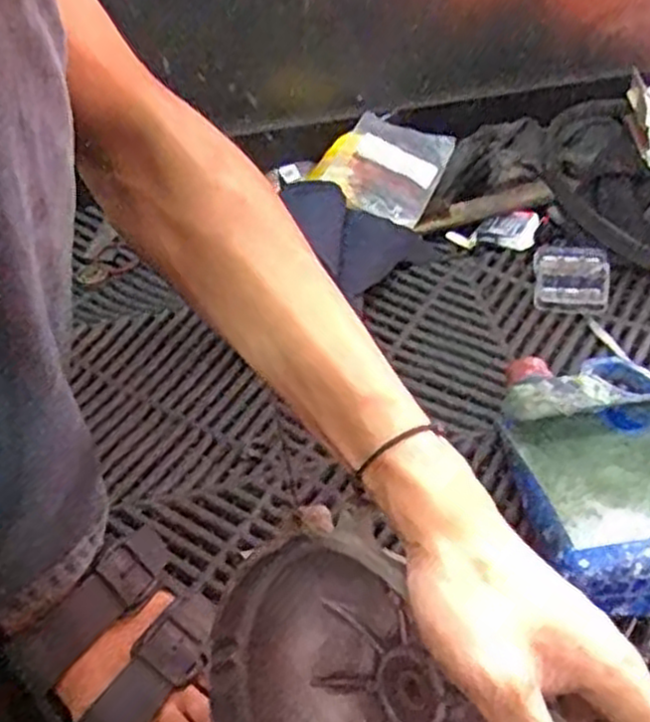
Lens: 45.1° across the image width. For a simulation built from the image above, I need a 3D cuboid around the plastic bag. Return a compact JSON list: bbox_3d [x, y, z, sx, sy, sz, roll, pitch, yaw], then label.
[{"bbox_3d":[0.058,-0.199,0.797,0.117,0.017,0.129,24,57,6],"label":"plastic bag"}]

